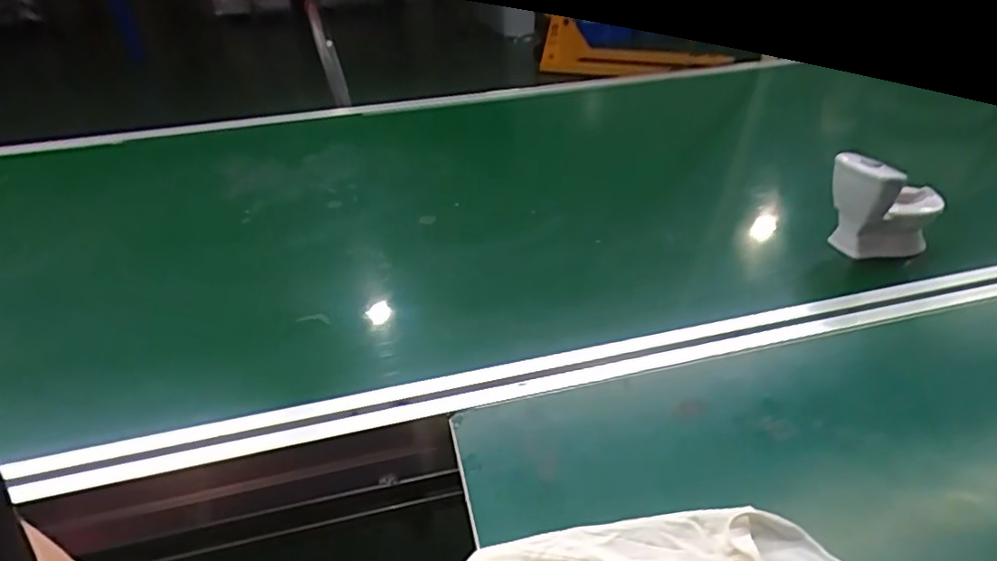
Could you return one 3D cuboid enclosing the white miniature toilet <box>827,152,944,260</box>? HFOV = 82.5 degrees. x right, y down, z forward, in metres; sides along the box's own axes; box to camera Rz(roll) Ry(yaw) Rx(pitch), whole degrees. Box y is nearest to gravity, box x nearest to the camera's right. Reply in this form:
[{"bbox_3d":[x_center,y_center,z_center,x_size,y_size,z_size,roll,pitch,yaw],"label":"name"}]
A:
[{"bbox_3d":[0.382,-0.073,0.554,0.105,0.095,0.047,-3,32,4],"label":"white miniature toilet"}]

